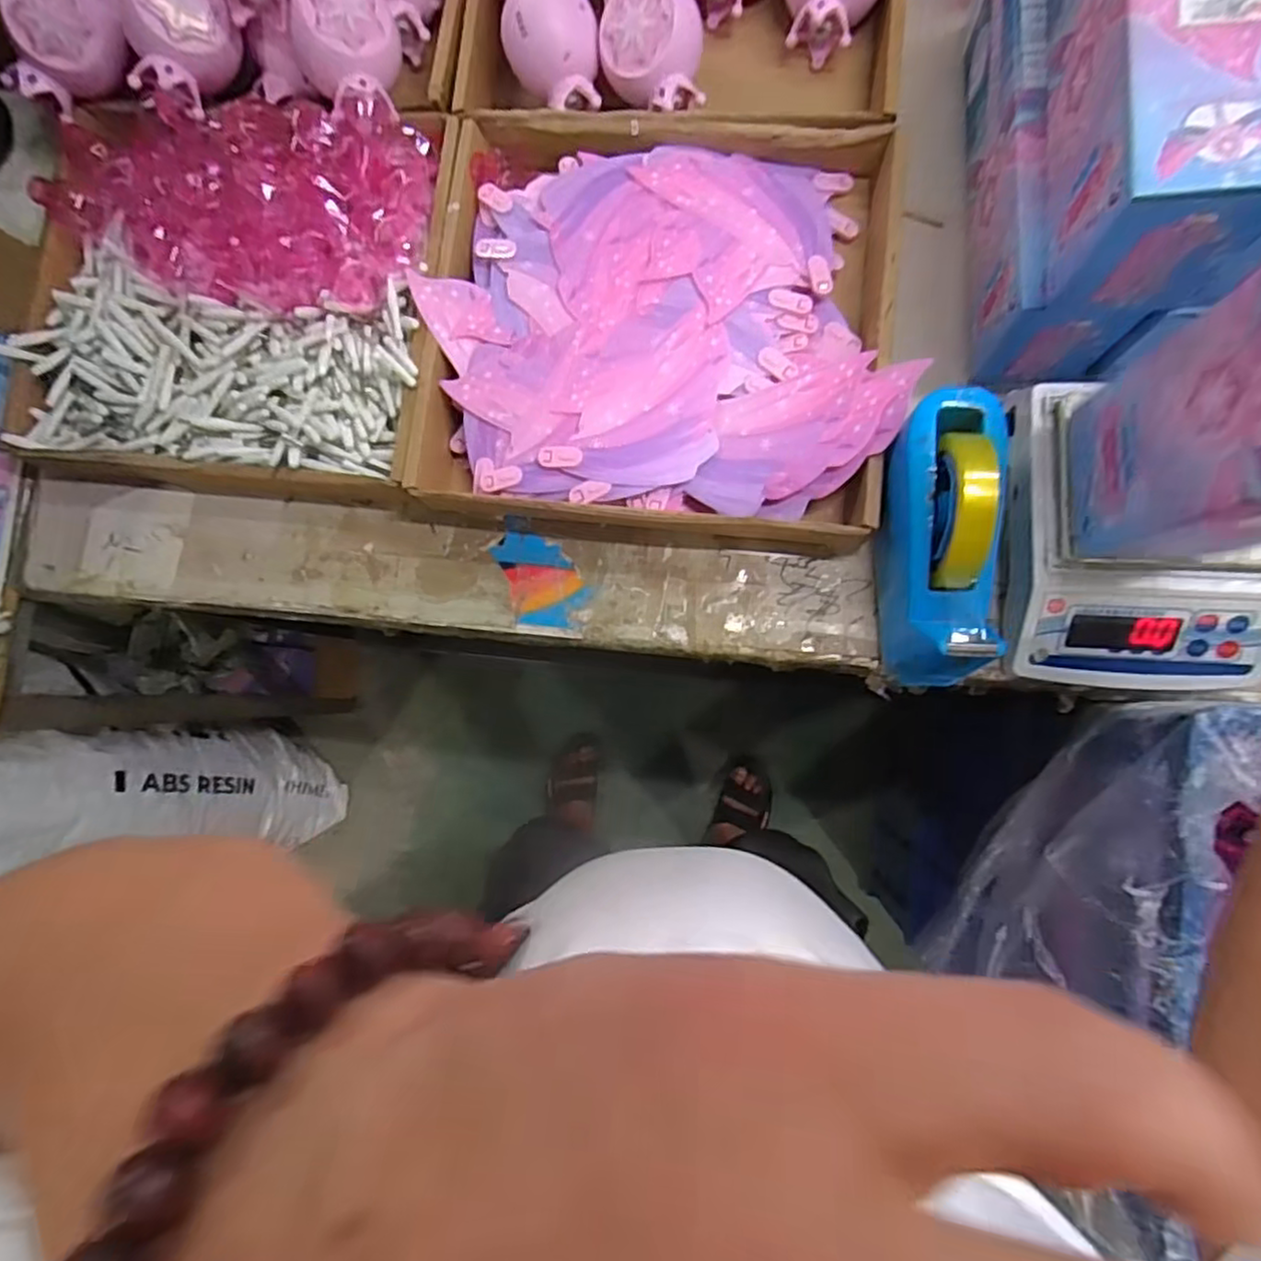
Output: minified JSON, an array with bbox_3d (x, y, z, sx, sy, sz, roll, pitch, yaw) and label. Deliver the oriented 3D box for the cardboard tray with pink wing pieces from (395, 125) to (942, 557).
[{"bbox_3d":[0.019,-0.258,0.570,0.390,0.068,0.359,5,85,6],"label":"cardboard tray with pink wing pieces"}]

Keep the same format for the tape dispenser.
[{"bbox_3d":[0.222,-0.063,0.491,0.066,0.126,0.199,3,85,6],"label":"tape dispenser"}]

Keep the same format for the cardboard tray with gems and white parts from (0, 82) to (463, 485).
[{"bbox_3d":[-0.357,-0.305,0.596,0.386,0.090,0.343,5,85,6],"label":"cardboard tray with gems and white parts"}]

